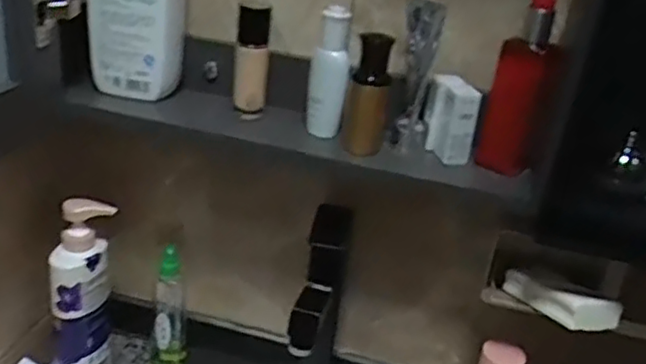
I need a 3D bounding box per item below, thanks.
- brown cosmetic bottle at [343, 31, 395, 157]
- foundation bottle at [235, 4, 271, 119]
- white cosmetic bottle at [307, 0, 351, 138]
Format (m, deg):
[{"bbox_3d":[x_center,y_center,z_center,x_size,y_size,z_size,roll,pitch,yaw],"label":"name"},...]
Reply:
[{"bbox_3d":[0.044,-0.082,0.640,0.036,0.119,0.031,8,24,1],"label":"brown cosmetic bottle"},{"bbox_3d":[-0.072,-0.120,0.696,0.033,0.115,0.025,4,24,-8],"label":"foundation bottle"},{"bbox_3d":[0.006,-0.107,0.664,0.036,0.127,0.031,8,24,1],"label":"white cosmetic bottle"}]

